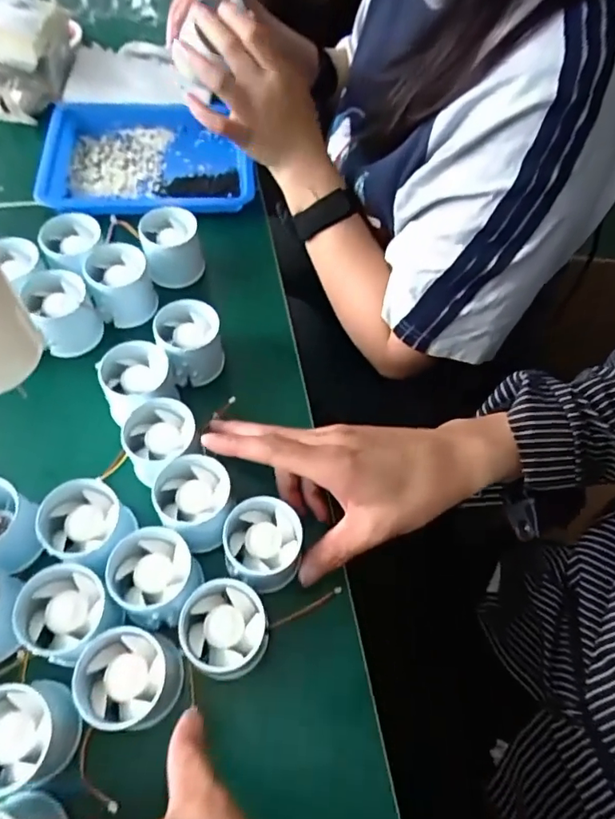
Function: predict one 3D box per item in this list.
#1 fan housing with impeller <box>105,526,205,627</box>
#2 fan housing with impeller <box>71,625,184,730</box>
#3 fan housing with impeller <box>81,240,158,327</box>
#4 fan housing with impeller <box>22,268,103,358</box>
[{"bbox_3d":[-0.100,0.110,0.346,0.051,0.053,0.054,1,60,-2],"label":"fan housing with impeller"},{"bbox_3d":[-0.107,0.163,0.317,0.050,0.048,0.052,1,60,-3],"label":"fan housing with impeller"},{"bbox_3d":[-0.164,-0.111,0.462,0.049,0.048,0.051,-19,63,-13],"label":"fan housing with impeller"},{"bbox_3d":[-0.210,-0.082,0.448,0.052,0.054,0.050,-25,65,-16],"label":"fan housing with impeller"}]

